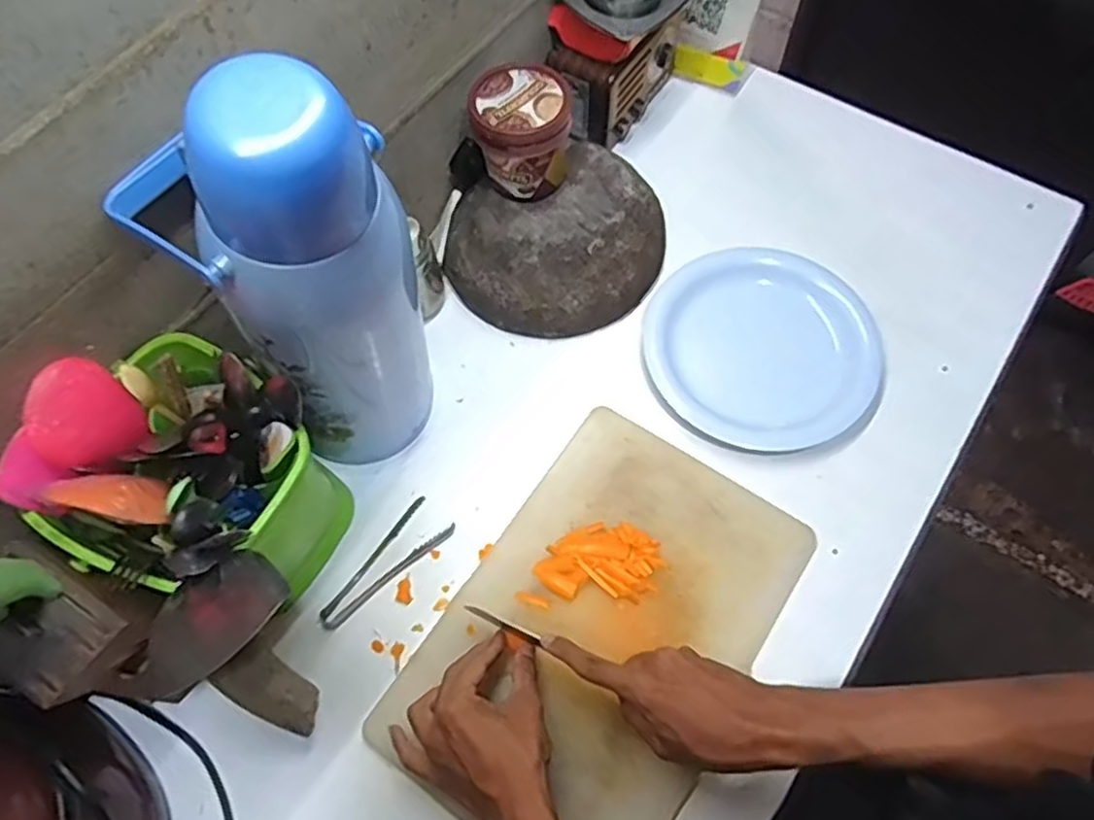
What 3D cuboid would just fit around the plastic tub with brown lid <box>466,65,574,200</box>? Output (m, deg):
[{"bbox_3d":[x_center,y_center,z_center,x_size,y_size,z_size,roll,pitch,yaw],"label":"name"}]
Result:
[{"bbox_3d":[-0.023,-0.261,0.692,0.093,0.095,0.089,0,65,1],"label":"plastic tub with brown lid"}]

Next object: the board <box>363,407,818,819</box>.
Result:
[{"bbox_3d":[0.047,0.179,0.593,0.228,0.015,0.340,31,70,14],"label":"board"}]

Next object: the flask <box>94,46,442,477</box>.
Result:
[{"bbox_3d":[-0.159,-0.084,0.523,0.130,0.389,0.127,-20,66,-8],"label":"flask"}]

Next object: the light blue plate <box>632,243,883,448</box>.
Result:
[{"bbox_3d":[0.207,-0.064,0.697,0.218,0.032,0.200,0,65,1],"label":"light blue plate"}]

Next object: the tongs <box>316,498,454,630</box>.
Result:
[{"bbox_3d":[-0.145,0.134,0.628,0.132,0.008,0.043,-41,71,-16],"label":"tongs"}]

